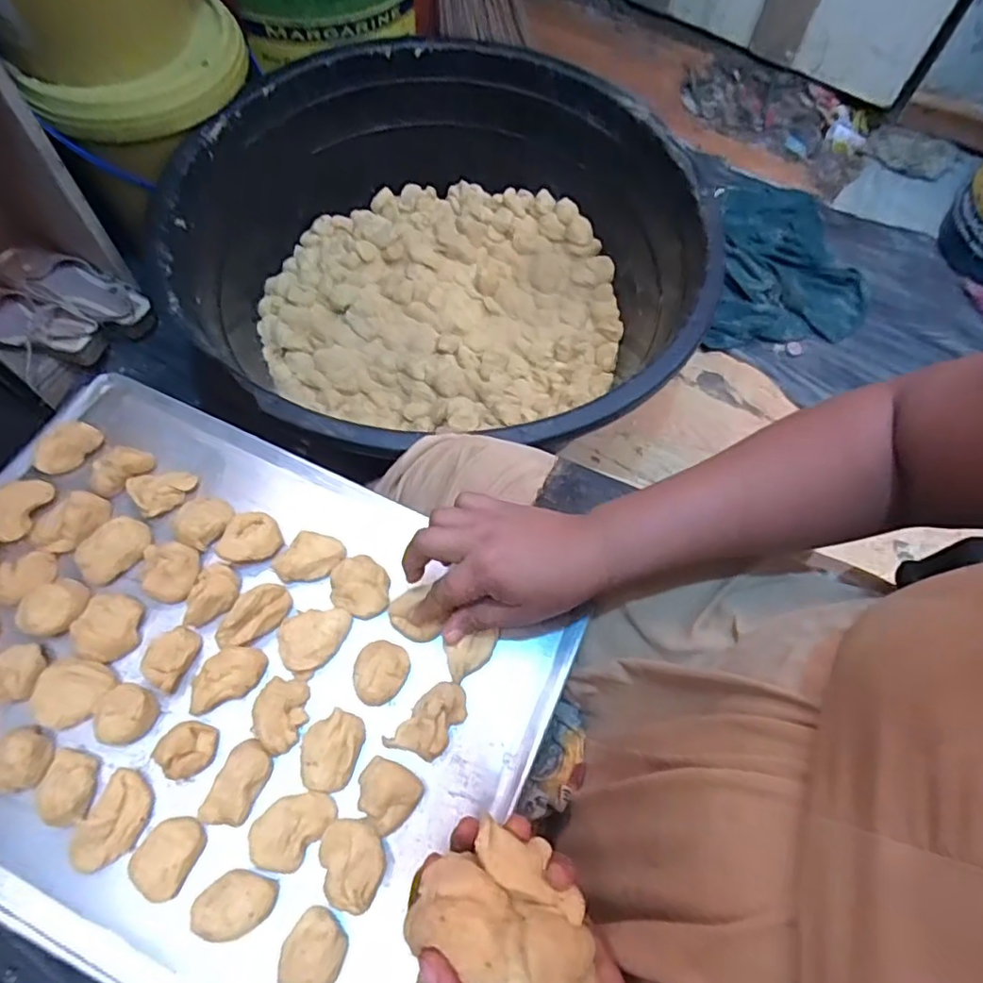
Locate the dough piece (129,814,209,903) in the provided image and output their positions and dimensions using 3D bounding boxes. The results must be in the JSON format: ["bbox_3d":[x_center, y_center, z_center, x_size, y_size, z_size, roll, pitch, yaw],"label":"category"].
[{"bbox_3d":[-0.193,0.217,0.360,0.032,0.014,0.040,22,66,9],"label":"dough piece"}]

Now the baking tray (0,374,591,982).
[{"bbox_3d":[-0.191,0.122,0.413,0.440,0.042,0.329,24,65,6],"label":"baking tray"}]

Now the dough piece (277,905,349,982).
[{"bbox_3d":[-0.102,0.263,0.342,0.033,0.020,0.040,33,68,14],"label":"dough piece"}]

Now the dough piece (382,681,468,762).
[{"bbox_3d":[-0.039,0.154,0.401,0.032,0.020,0.057,41,70,17],"label":"dough piece"}]

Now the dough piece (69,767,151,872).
[{"bbox_3d":[-0.226,0.198,0.361,0.030,0.021,0.053,16,65,6],"label":"dough piece"}]

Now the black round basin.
[{"bbox_3d":[-0.054,-0.308,0.863,0.658,0.246,0.663,0,64,-1],"label":"black round basin"}]

